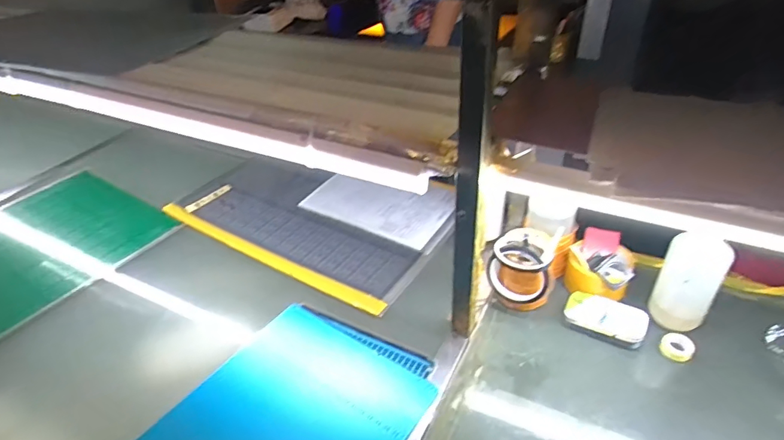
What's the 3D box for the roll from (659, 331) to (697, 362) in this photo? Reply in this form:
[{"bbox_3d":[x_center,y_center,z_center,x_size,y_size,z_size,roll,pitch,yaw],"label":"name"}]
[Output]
[{"bbox_3d":[0.402,0.178,0.672,0.042,0.016,0.039,-2,37,1],"label":"roll"}]

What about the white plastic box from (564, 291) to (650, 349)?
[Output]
[{"bbox_3d":[0.310,0.142,0.698,0.110,0.028,0.057,21,43,28],"label":"white plastic box"}]

